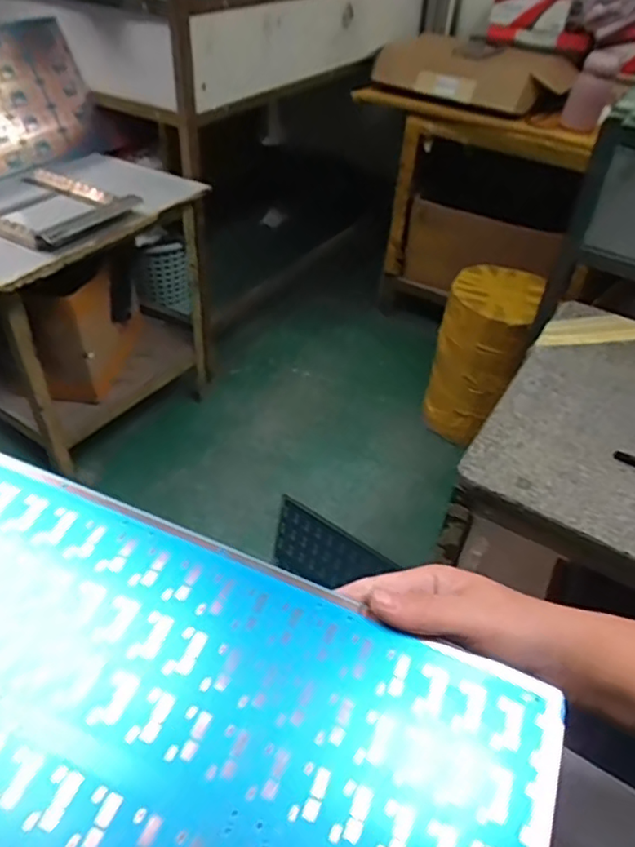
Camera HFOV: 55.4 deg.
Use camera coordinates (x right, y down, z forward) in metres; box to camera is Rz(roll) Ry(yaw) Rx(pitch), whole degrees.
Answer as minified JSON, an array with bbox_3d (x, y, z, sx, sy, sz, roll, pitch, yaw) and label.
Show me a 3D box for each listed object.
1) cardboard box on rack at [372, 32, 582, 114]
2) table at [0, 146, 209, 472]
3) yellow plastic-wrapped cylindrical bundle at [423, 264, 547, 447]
[{"bbox_3d":[0.323,-0.763,1.300,0.429,0.121,0.126,16,44,14],"label":"cardboard box on rack"},{"bbox_3d":[-0.439,-0.223,1.133,0.304,0.430,0.440,19,45,16],"label":"table"},{"bbox_3d":[0.348,-0.138,1.337,0.176,0.353,0.208,16,44,14],"label":"yellow plastic-wrapped cylindrical bundle"}]

